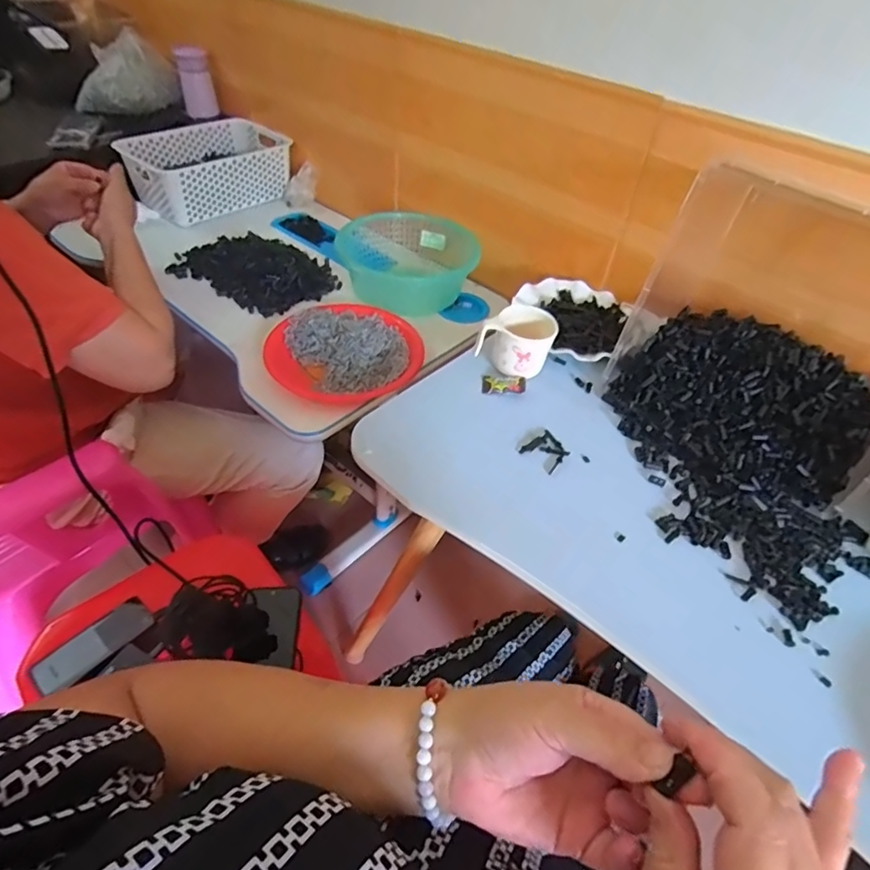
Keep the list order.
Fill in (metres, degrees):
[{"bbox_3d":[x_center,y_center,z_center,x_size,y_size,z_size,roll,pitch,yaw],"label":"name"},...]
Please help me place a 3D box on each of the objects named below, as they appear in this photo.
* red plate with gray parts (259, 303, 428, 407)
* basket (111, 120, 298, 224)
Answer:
[{"bbox_3d":[-0.141,-0.130,0.803,0.211,0.033,0.221,2,47,-3],"label":"red plate with gray parts"},{"bbox_3d":[-0.482,-0.569,1.150,0.234,0.116,0.295,33,52,24],"label":"basket"}]

